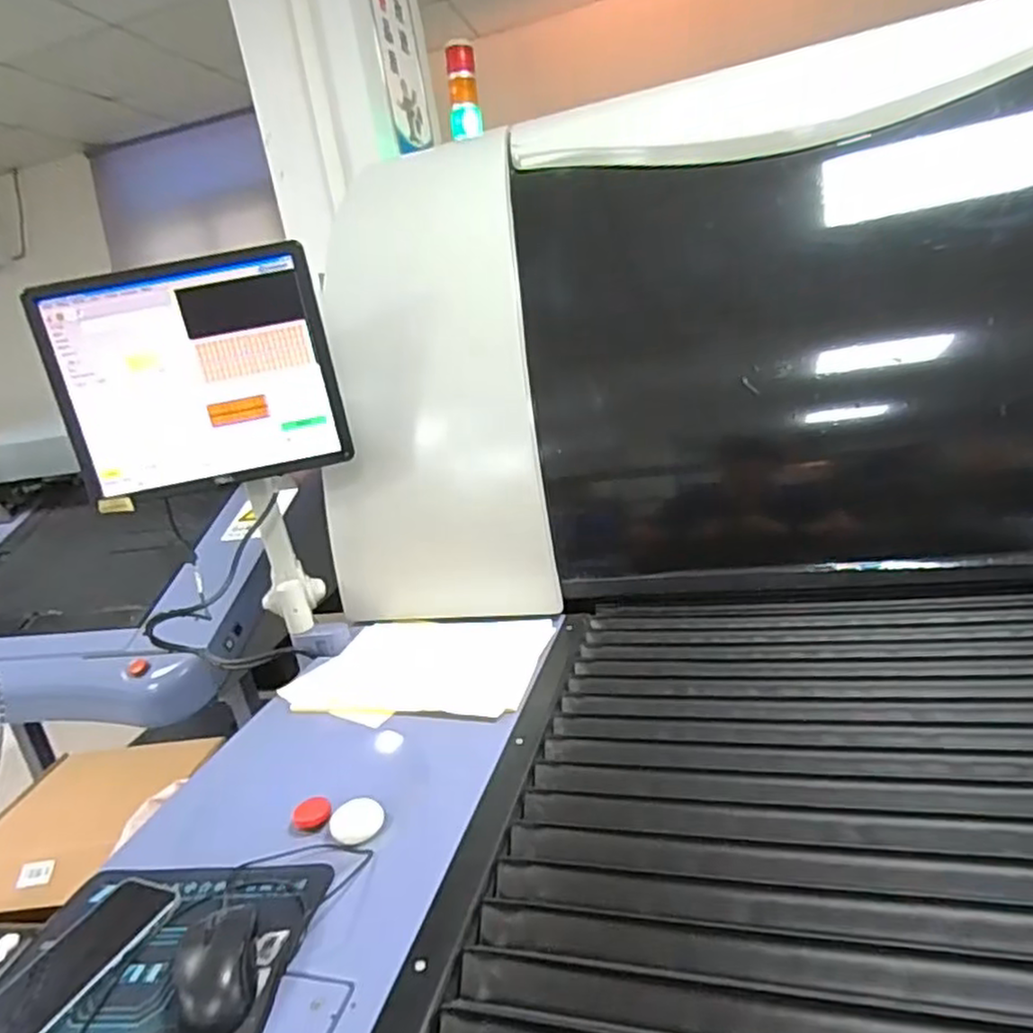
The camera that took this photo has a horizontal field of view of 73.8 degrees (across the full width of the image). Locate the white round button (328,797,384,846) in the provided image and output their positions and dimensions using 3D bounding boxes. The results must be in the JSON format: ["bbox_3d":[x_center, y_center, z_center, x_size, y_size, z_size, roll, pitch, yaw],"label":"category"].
[{"bbox_3d":[-0.162,0.313,0.707,0.062,0.014,0.048,5,22,40],"label":"white round button"}]

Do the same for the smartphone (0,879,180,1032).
[{"bbox_3d":[-0.359,0.363,0.556,0.078,0.011,0.155,-2,18,25],"label":"smartphone"}]

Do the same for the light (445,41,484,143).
[{"bbox_3d":[-0.131,-1.040,1.685,0.073,0.205,0.056,-13,16,-10],"label":"light"}]

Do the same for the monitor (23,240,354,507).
[{"bbox_3d":[-0.445,-0.196,0.966,0.365,0.301,0.052,-11,16,-3],"label":"monitor"}]

